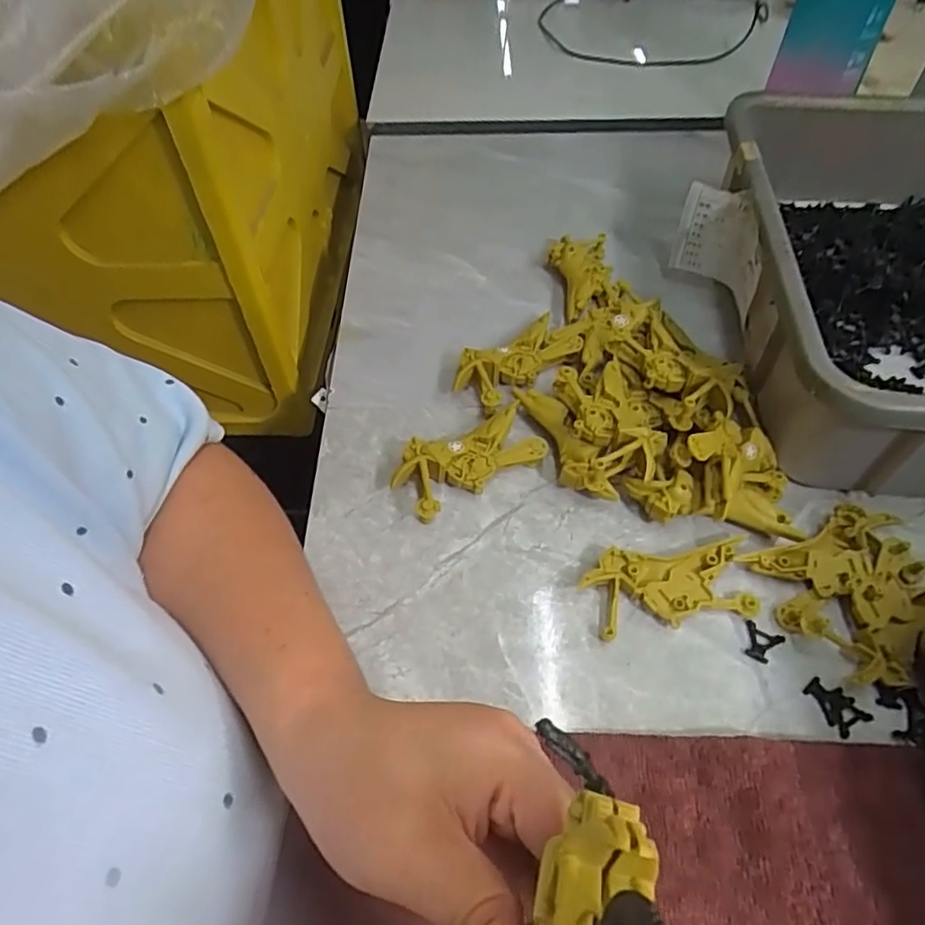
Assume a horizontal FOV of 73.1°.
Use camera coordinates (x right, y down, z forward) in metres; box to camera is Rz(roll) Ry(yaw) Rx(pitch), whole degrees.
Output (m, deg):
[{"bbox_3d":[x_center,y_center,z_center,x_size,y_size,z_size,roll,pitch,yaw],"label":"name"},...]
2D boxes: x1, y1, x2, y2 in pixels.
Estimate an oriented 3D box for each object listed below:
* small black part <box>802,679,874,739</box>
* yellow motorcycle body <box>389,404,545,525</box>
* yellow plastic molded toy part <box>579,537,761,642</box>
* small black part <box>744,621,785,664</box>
[{"bbox_3d":[0.194,0.126,0.325,0.020,0.004,0.030,-29,58,-20],"label":"small black part"},{"bbox_3d":[0.004,-0.001,0.410,0.096,0.024,0.048,-27,57,-19],"label":"yellow motorcycle body"},{"bbox_3d":[0.120,0.070,0.361,0.095,0.011,0.048,-7,53,-5],"label":"yellow plastic molded toy part"},{"bbox_3d":[0.165,0.100,0.345,0.020,0.004,0.020,25,59,21],"label":"small black part"}]

